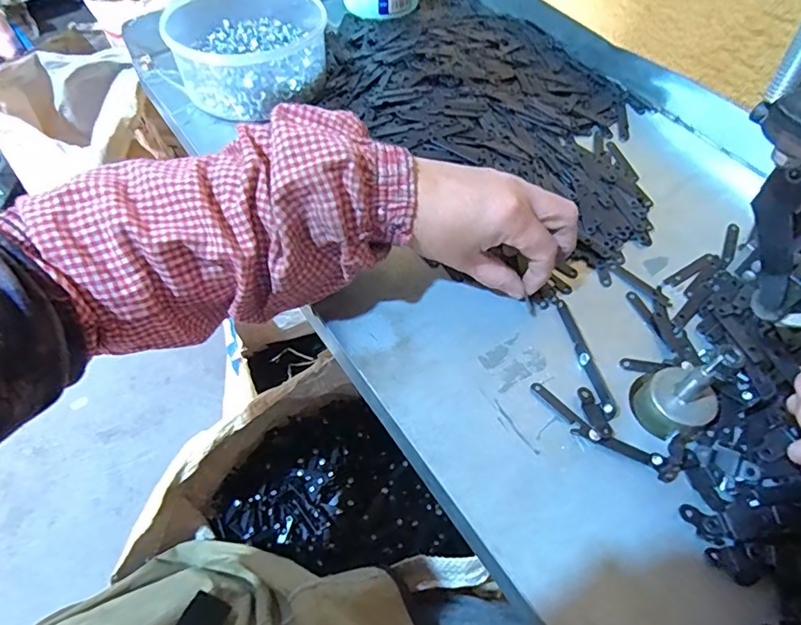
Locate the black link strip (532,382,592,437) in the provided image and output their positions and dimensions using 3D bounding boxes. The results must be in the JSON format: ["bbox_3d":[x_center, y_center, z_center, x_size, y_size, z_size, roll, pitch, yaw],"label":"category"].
[{"bbox_3d":[0.102,0.061,0.330,0.011,0.004,0.044,-32,62,-19],"label":"black link strip"}]

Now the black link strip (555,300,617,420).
[{"bbox_3d":[0.125,0.028,0.350,0.009,0.004,0.091,-10,57,-6],"label":"black link strip"}]

